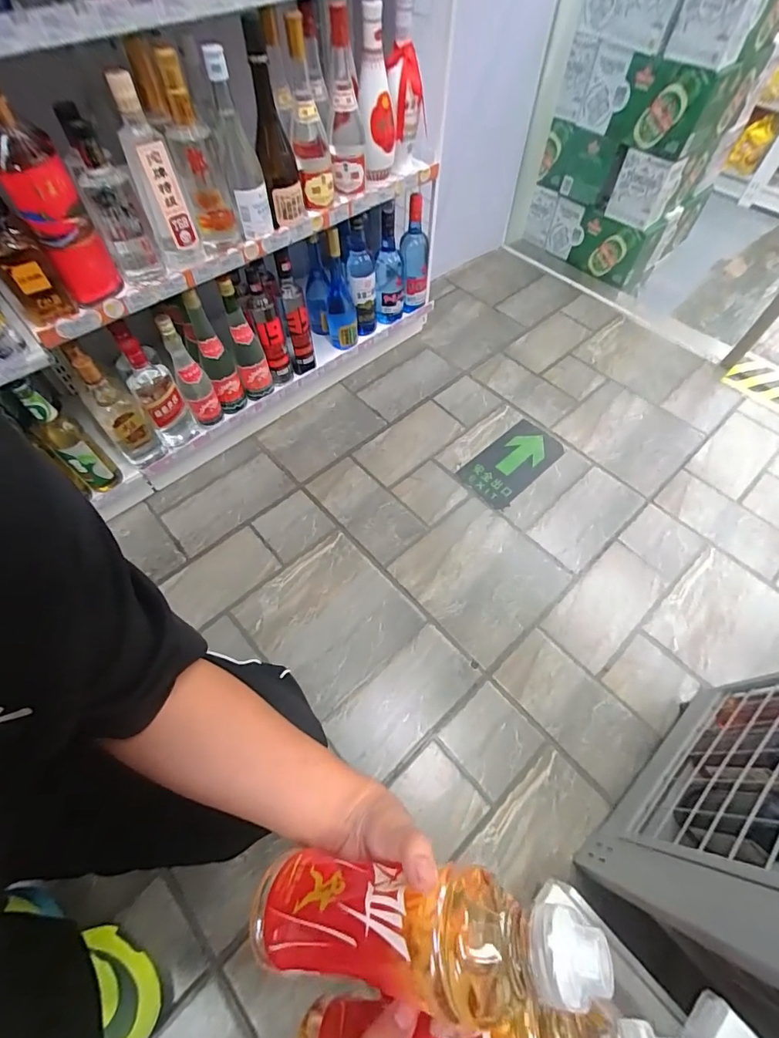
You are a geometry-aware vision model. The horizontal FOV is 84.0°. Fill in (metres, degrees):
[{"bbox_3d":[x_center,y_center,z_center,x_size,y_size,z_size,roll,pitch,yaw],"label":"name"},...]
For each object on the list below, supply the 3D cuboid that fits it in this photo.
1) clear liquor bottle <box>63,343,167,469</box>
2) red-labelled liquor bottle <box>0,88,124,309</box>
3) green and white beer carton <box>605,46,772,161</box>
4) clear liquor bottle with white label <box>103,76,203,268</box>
[{"bbox_3d":[-0.545,-0.215,0.864,0.080,0.255,0.095,-37,67,-21],"label":"clear liquor bottle"},{"bbox_3d":[-0.485,-0.446,0.628,0.084,0.259,0.075,-31,65,-19],"label":"red-labelled liquor bottle"},{"bbox_3d":[0.851,-1.203,1.232,0.373,0.182,0.243,-39,68,-22],"label":"green and white beer carton"},{"bbox_3d":[-0.370,-0.538,0.686,0.064,0.243,0.064,-20,62,-14],"label":"clear liquor bottle with white label"}]

